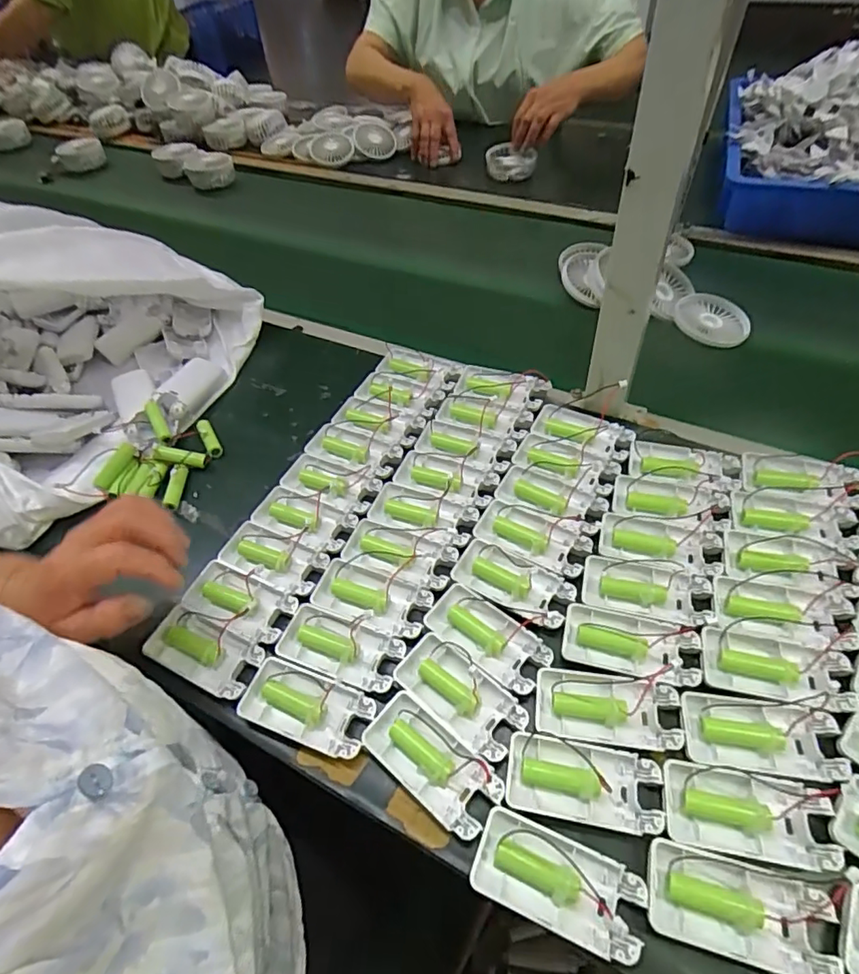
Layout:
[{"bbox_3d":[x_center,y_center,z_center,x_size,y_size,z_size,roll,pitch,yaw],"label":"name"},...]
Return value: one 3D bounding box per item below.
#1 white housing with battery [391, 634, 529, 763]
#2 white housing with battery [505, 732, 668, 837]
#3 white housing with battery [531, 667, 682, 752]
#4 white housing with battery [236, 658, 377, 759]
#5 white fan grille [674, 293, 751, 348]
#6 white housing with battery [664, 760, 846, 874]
[{"bbox_3d":[0.022,0.151,0.387,0.094,0.015,0.045,34,62,27],"label":"white housing with battery"},{"bbox_3d":[0.099,0.192,0.349,0.095,0.012,0.047,6,53,10],"label":"white housing with battery"},{"bbox_3d":[0.123,0.157,0.376,0.094,0.015,0.045,4,53,8],"label":"white housing with battery"},{"bbox_3d":[-0.089,0.162,0.392,0.095,0.016,0.046,15,55,16],"label":"white housing with battery"},{"bbox_3d":[0.357,-0.212,0.680,0.084,0.013,0.084,-4,66,9],"label":"white fan grille"},{"bbox_3d":[0.195,0.201,0.332,0.091,0.015,0.047,6,53,10],"label":"white housing with battery"}]

